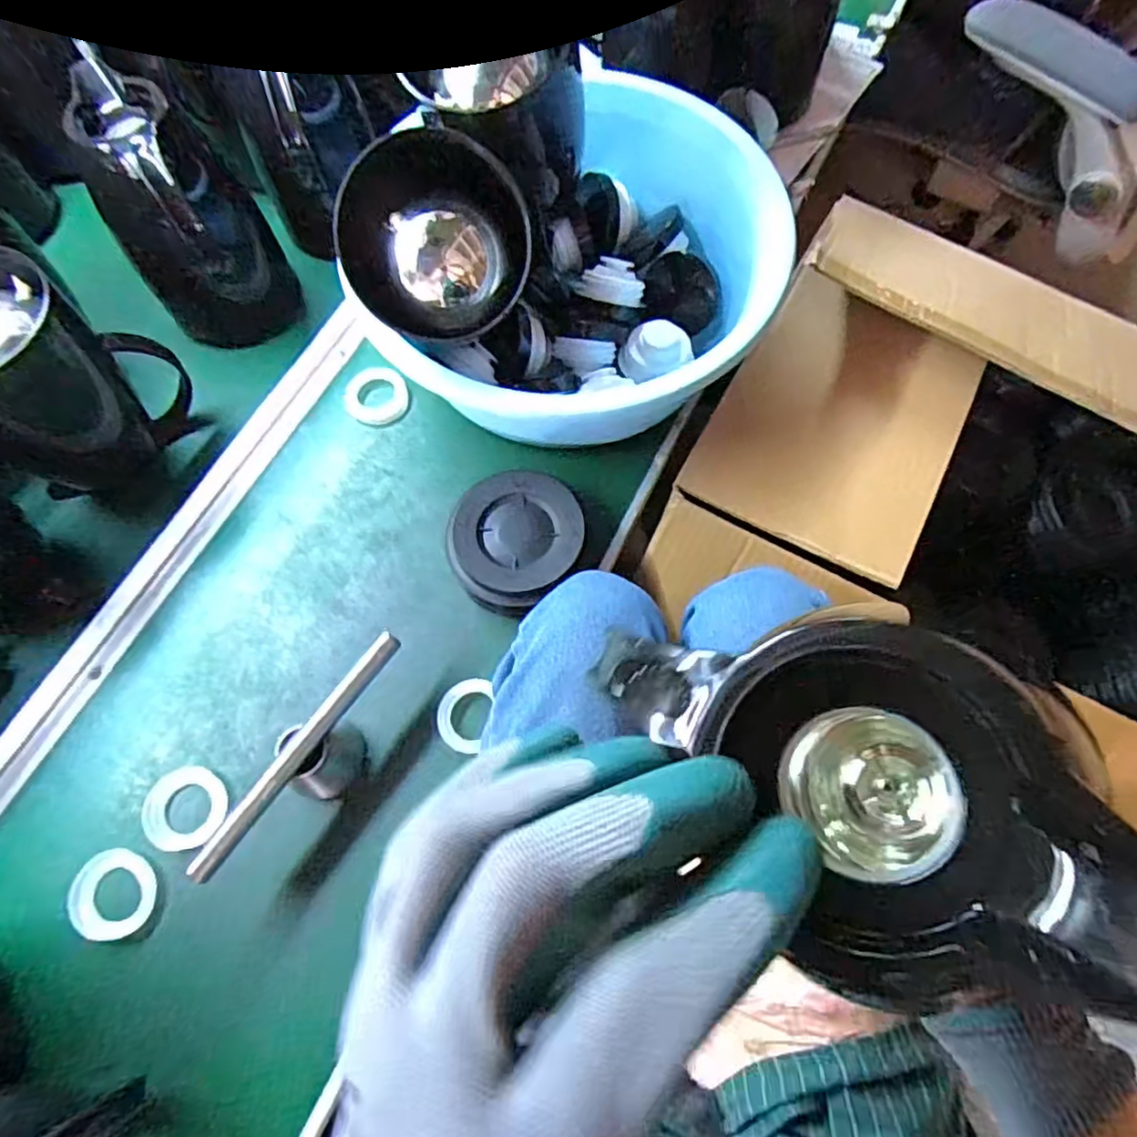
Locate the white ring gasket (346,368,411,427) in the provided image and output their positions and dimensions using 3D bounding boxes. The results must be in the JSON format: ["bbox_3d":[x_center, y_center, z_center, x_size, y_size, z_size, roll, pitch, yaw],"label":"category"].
[{"bbox_3d":[-0.185,-0.167,0.626,0.060,0.007,0.063,-9,69,-2],"label":"white ring gasket"}]

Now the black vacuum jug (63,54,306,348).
[{"bbox_3d":[-0.341,-0.305,0.597,0.105,0.216,0.134,8,69,4],"label":"black vacuum jug"}]

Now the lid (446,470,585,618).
[{"bbox_3d":[-0.045,-0.022,0.555,0.112,0.047,0.111,0,69,1],"label":"lid"}]

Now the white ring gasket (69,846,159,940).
[{"bbox_3d":[-0.332,0.236,0.469,0.051,0.011,0.060,-13,69,-4],"label":"white ring gasket"}]

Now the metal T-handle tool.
[{"bbox_3d":[-0.185,0.142,0.481,0.036,0.072,0.196,37,74,14],"label":"metal T-handle tool"}]

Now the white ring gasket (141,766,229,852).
[{"bbox_3d":[-0.293,0.182,0.494,0.056,0.012,0.058,0,69,1],"label":"white ring gasket"}]

